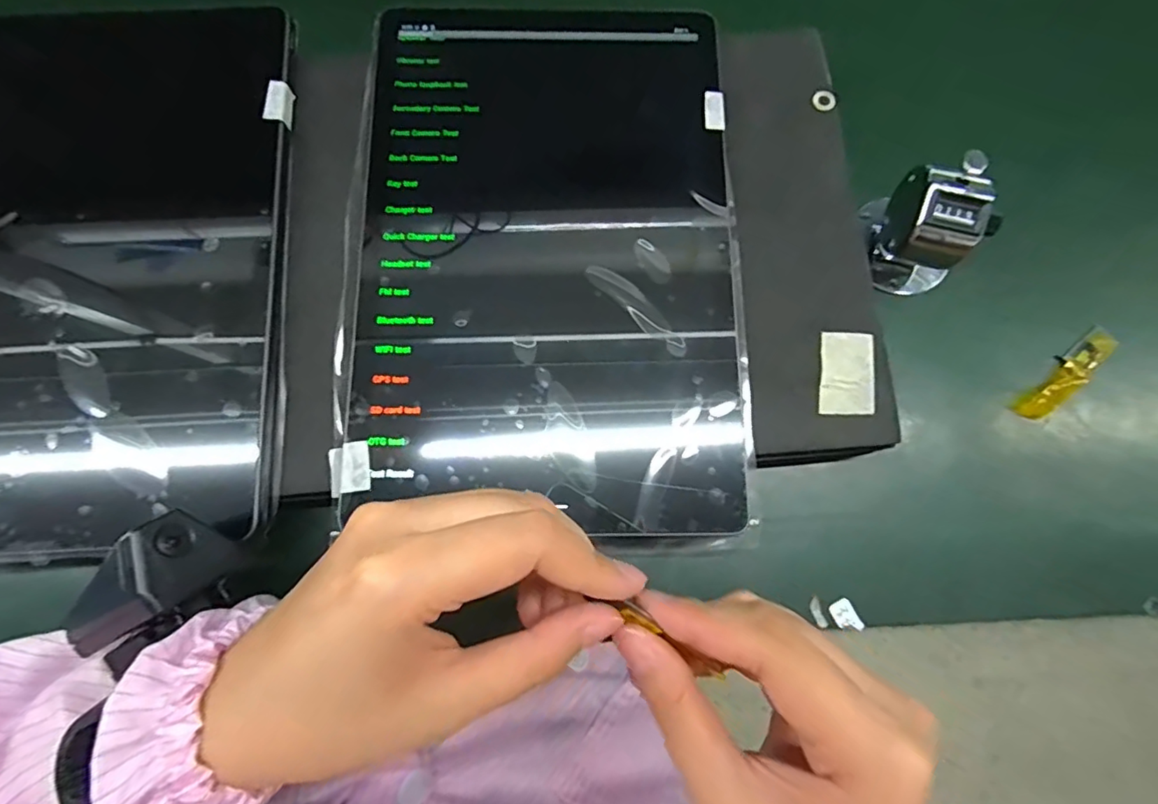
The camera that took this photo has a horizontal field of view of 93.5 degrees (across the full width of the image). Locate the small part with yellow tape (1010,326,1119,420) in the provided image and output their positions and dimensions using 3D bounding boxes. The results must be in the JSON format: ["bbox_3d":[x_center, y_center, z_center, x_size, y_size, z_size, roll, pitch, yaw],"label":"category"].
[{"bbox_3d":[0.248,-0.014,0.277,0.062,0.011,0.015,-40,80,-9],"label":"small part with yellow tape"}]

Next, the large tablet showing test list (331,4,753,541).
[{"bbox_3d":[-0.014,-0.070,0.248,0.167,0.015,0.248,1,76,0],"label":"large tablet showing test list"}]

